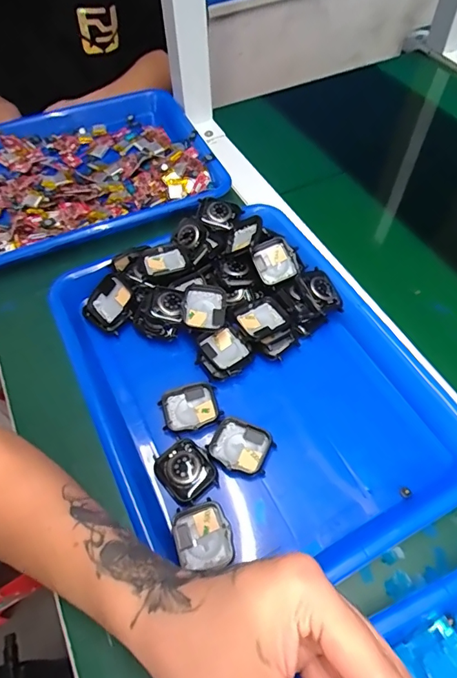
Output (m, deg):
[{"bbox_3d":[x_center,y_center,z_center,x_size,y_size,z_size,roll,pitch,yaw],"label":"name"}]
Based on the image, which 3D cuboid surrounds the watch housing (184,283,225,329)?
[{"bbox_3d":[-0.021,-0.028,0.384,0.037,0.006,0.042,5,75,-11],"label":"watch housing"}]

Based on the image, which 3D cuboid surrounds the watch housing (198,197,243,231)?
[{"bbox_3d":[-0.010,-0.128,0.447,0.042,0.017,0.035,6,57,7],"label":"watch housing"}]

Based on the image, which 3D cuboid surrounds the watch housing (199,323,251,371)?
[{"bbox_3d":[-0.001,0.009,0.376,0.034,0.016,0.038,-31,58,-16],"label":"watch housing"}]

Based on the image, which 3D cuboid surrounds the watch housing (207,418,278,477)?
[{"bbox_3d":[0.010,0.085,0.338,0.046,0.013,0.039,23,60,20],"label":"watch housing"}]

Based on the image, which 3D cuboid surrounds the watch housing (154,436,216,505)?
[{"bbox_3d":[-0.032,0.098,0.326,0.038,0.008,0.043,-36,59,-18],"label":"watch housing"}]

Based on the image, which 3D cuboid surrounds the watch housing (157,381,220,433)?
[{"bbox_3d":[-0.031,0.058,0.356,0.045,0.015,0.037,-18,55,-7],"label":"watch housing"}]

